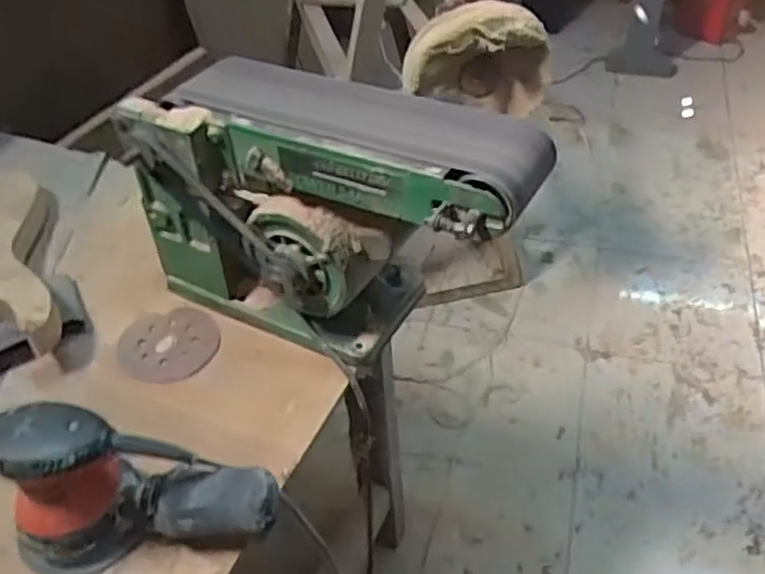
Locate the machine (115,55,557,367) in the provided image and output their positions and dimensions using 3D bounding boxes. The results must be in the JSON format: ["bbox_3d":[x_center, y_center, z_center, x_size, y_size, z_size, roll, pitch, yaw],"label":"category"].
[{"bbox_3d":[-0.057,-0.071,0.774,0.419,0.256,0.148,15,45,19],"label":"machine"}]

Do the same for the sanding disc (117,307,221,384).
[{"bbox_3d":[-0.248,0.069,0.848,0.113,0.009,0.110,-2,42,2],"label":"sanding disc"}]

